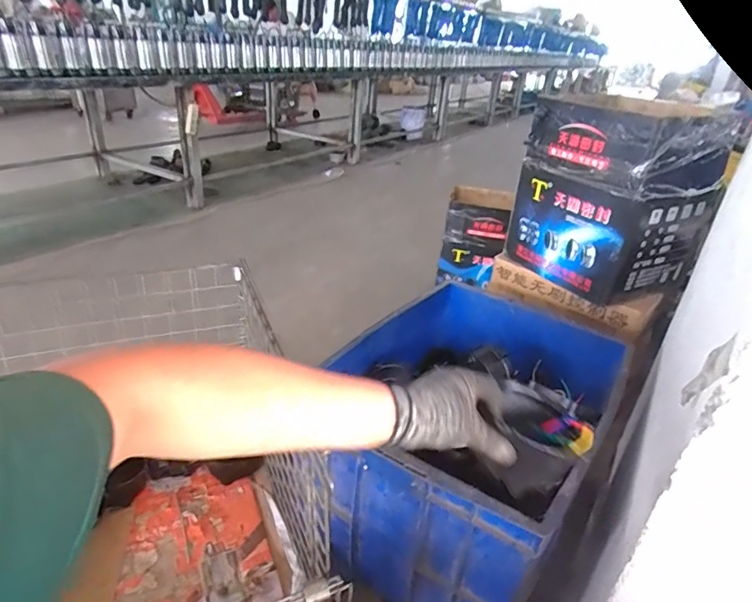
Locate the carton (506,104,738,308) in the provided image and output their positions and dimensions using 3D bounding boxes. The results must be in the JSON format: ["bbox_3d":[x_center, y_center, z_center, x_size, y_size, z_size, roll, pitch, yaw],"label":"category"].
[{"bbox_3d":[0.632,-0.275,1.358,0.317,0.438,0.410,-10,32,-26],"label":"carton"}]

